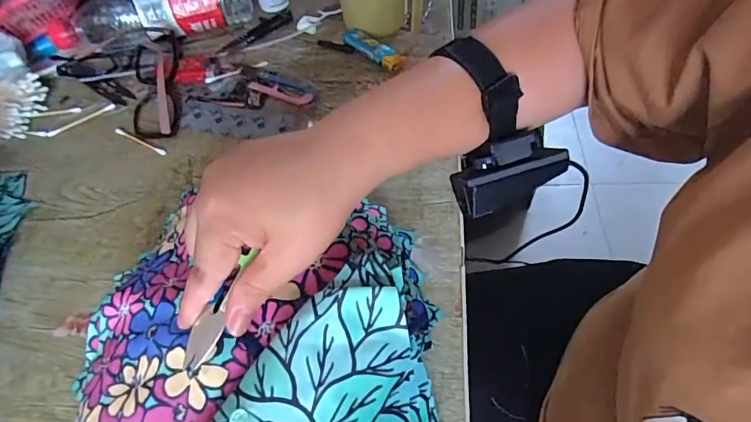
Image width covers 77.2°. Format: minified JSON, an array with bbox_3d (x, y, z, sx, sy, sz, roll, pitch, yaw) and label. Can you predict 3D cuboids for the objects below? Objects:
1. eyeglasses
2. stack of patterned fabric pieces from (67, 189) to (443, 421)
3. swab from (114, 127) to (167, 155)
[{"bbox_3d":[-0.233,-0.138,0.493,0.053,0.031,0.152,-15,56,-6],"label":"eyeglasses"},{"bbox_3d":[-0.068,0.103,0.266,0.211,0.097,0.237,-4,55,1],"label":"stack of patterned fabric pieces"},{"bbox_3d":[-0.232,-0.069,0.462,0.071,0.004,0.007,25,61,20],"label":"swab"}]

